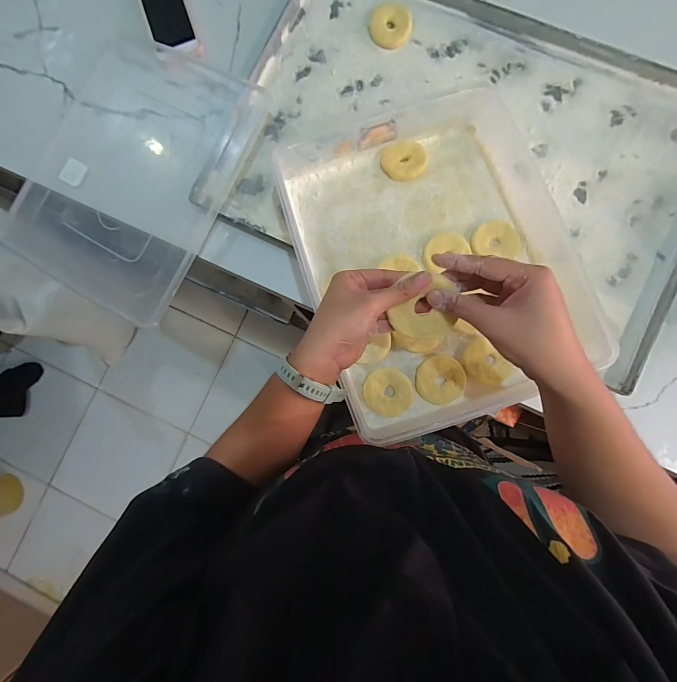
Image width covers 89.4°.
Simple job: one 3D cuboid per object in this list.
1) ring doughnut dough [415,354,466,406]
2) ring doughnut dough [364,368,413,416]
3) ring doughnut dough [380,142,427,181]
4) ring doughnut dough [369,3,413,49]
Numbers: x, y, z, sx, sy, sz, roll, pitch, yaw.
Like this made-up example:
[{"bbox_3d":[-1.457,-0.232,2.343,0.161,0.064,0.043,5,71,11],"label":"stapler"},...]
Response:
[{"bbox_3d":[0.124,0.048,0.415,0.057,0.008,0.057,0,85,2],"label":"ring doughnut dough"},{"bbox_3d":[0.060,0.062,0.416,0.057,0.009,0.056,8,86,3],"label":"ring doughnut dough"},{"bbox_3d":[0.086,-0.236,0.451,0.058,0.010,0.052,3,85,2],"label":"ring doughnut dough"},{"bbox_3d":[0.074,-0.443,0.478,0.057,0.009,0.060,0,85,2],"label":"ring doughnut dough"}]

